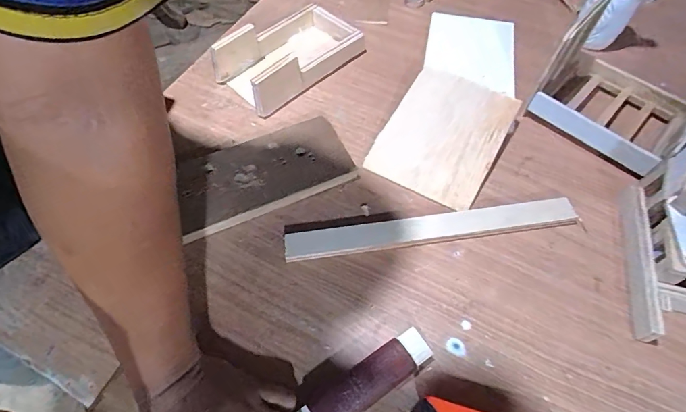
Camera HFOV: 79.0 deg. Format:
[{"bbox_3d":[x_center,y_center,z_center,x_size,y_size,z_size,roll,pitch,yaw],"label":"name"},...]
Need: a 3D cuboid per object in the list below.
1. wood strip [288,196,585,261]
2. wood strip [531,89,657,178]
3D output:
[{"bbox_3d":[0.097,0.024,0.459,0.318,0.012,0.033,-8,60,-4],"label":"wood strip"},{"bbox_3d":[0.297,-0.090,0.504,0.153,0.037,0.012,40,68,21],"label":"wood strip"}]

